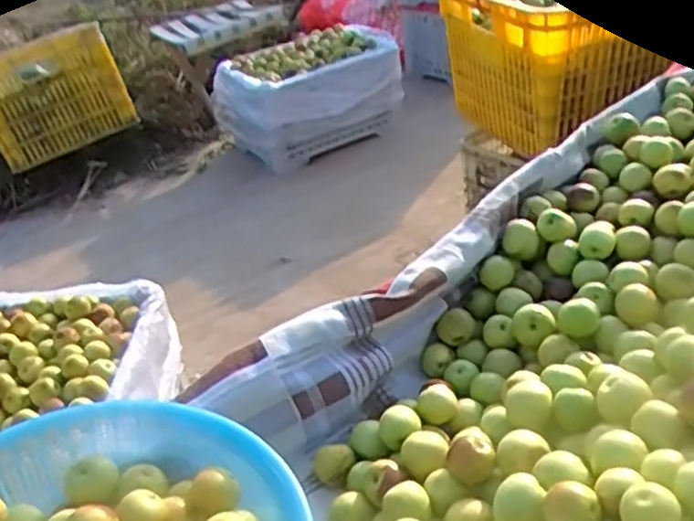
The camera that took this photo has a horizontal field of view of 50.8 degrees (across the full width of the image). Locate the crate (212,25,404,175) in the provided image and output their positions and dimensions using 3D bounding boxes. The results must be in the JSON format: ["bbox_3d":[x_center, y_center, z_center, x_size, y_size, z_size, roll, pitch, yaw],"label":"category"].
[{"bbox_3d":[-0.093,-0.424,1.865,0.422,0.255,0.239,-27,38,-28],"label":"crate"}]

